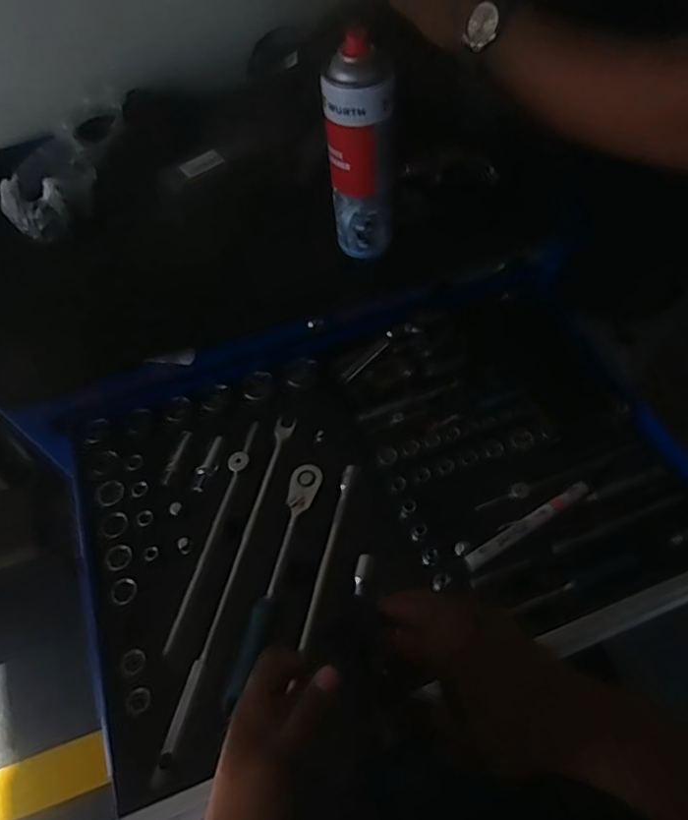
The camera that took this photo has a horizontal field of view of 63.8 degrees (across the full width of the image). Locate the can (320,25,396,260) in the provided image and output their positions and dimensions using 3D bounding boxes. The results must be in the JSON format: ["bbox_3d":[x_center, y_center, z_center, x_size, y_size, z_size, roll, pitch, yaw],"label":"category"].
[{"bbox_3d":[0.018,-0.260,0.561,0.069,0.206,0.075,-1,58,4],"label":"can"}]

